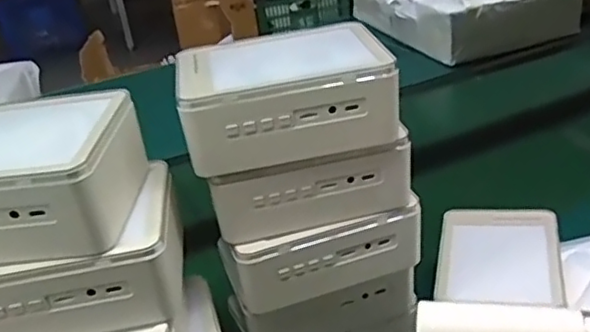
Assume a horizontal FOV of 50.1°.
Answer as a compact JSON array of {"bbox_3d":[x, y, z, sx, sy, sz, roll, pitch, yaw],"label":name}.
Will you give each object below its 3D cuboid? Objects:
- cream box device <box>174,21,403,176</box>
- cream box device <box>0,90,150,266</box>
[{"bbox_3d":[-0.005,-0.051,0.437,0.142,0.063,0.099,-10,29,-4],"label":"cream box device"},{"bbox_3d":[-0.167,0.004,0.381,0.134,0.063,0.104,-6,29,3],"label":"cream box device"}]

